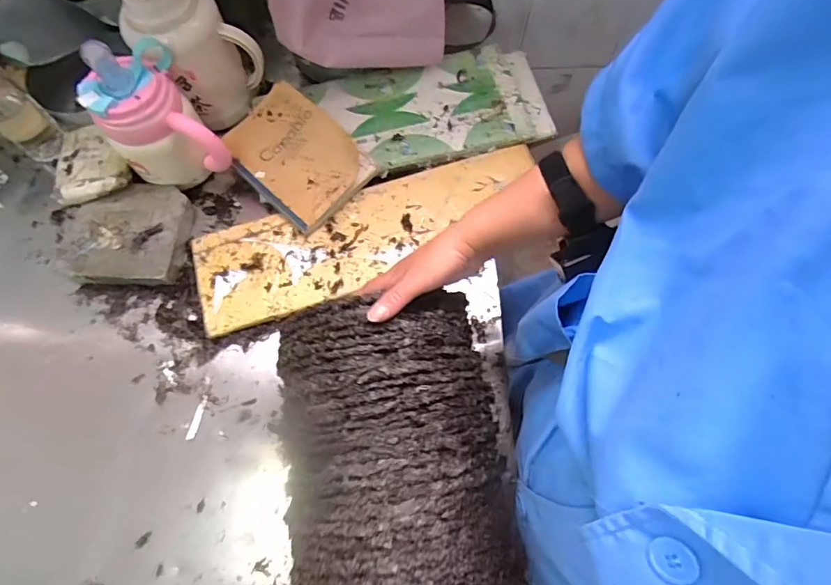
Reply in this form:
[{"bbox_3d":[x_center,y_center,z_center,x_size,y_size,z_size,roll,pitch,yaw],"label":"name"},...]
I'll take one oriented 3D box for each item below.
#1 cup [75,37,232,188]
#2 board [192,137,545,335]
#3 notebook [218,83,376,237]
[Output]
[{"bbox_3d":[-0.338,-0.222,0.607,0.120,0.184,0.119,-36,74,-10],"label":"cup"},{"bbox_3d":[-0.059,-0.087,0.655,0.491,0.011,0.145,-20,72,-5],"label":"board"},{"bbox_3d":[-0.175,-0.200,0.670,0.210,0.042,0.144,42,78,14],"label":"notebook"}]

